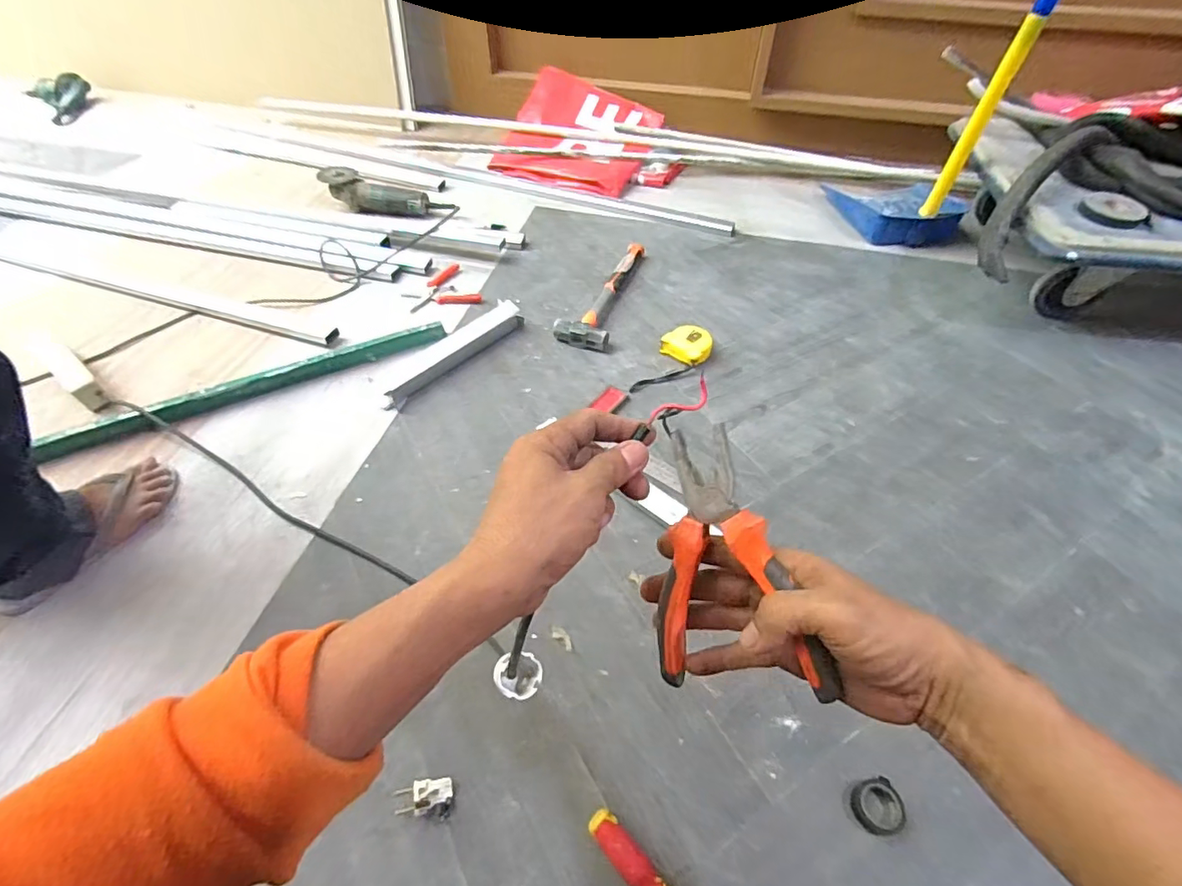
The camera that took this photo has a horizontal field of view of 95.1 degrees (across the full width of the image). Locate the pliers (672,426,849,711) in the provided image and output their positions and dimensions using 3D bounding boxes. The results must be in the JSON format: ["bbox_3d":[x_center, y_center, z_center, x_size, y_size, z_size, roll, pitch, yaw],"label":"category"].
[{"bbox_3d":[0.087,0.072,0.327,0.092,0.160,0.014,-7,2,30],"label":"pliers"}]

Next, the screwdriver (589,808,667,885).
[{"bbox_3d":[0.065,0.432,0.513,0.028,0.028,0.177,-36,59,-26],"label":"screwdriver"}]

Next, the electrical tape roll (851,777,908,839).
[{"bbox_3d":[0.303,0.381,0.566,0.054,0.014,0.047,-16,53,-12],"label":"electrical tape roll"}]

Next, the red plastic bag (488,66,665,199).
[{"bbox_3d":[-0.047,-0.860,1.532,0.414,0.051,0.390,23,71,11],"label":"red plastic bag"}]

